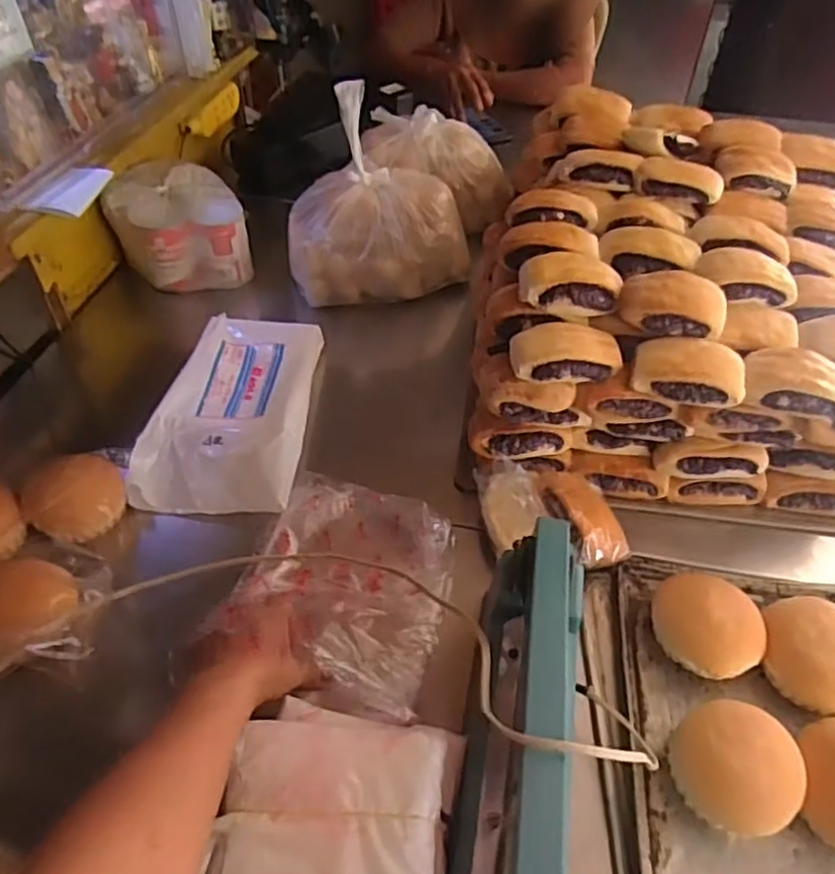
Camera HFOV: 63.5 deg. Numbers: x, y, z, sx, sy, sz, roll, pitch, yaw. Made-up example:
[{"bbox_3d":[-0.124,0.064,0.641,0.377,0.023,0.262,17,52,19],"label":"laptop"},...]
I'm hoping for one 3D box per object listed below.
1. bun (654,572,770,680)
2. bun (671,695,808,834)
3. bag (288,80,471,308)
[{"bbox_3d":[0.249,0.164,0.581,0.082,0.057,0.089,-8,47,-11],"label":"bun"},{"bbox_3d":[0.240,0.249,0.508,0.085,0.060,0.091,-22,51,-22],"label":"bun"},{"bbox_3d":[-0.063,-0.313,0.918,0.230,0.211,0.175,-21,51,-21],"label":"bag"}]

